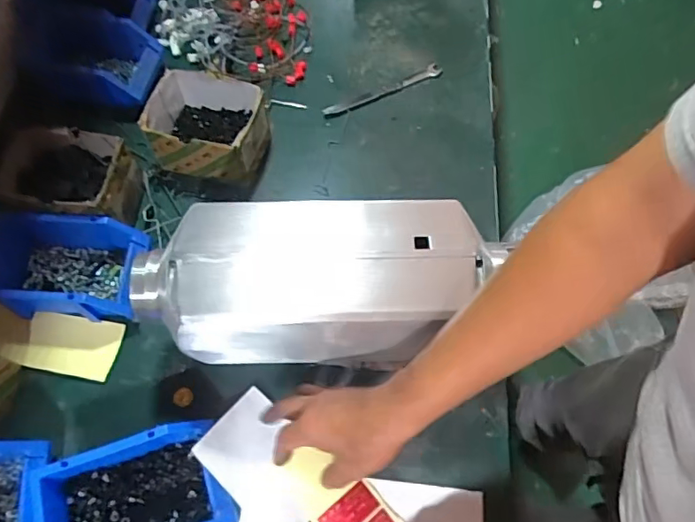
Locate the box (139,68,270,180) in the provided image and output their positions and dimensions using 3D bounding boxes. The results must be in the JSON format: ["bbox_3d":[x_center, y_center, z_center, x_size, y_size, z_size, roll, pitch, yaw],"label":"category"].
[{"bbox_3d":[-0.194,-0.188,0.764,0.154,0.089,0.123,9,65,5],"label":"box"}]

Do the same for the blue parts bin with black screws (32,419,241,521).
[{"bbox_3d":[-0.225,0.252,0.568,0.193,0.073,0.122,-19,66,-9],"label":"blue parts bin with black screws"}]

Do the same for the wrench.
[{"bbox_3d":[0.055,-0.272,0.857,0.204,0.008,0.019,-24,67,-11],"label":"wrench"}]

